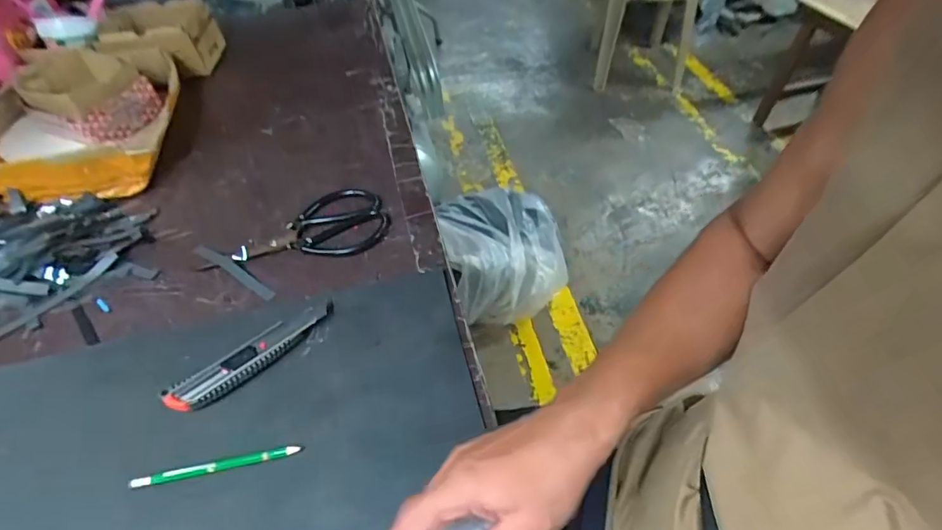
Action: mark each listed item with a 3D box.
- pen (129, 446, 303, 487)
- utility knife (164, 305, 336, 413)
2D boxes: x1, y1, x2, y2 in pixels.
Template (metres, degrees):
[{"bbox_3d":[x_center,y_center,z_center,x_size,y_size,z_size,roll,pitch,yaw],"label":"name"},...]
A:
[{"bbox_3d":[-0.212,0.168,0.414,0.135,0.008,0.010,-10,49,-4],"label":"pen"},{"bbox_3d":[-0.210,0.084,0.479,0.041,0.021,0.161,35,60,30],"label":"utility knife"}]

